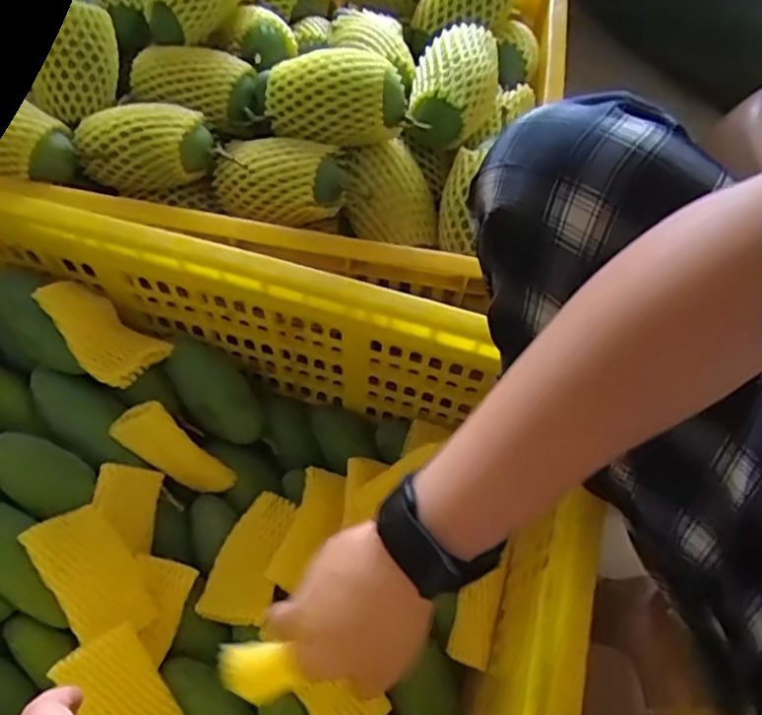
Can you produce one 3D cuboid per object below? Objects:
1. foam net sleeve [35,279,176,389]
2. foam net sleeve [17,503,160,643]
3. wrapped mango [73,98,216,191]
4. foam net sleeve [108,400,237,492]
[{"bbox_3d":[-0.232,-0.026,0.536,0.099,0.033,0.055,56,33,-15],"label":"foam net sleeve"},{"bbox_3d":[-0.227,0.172,0.506,0.063,0.011,0.105,-28,87,-44],"label":"foam net sleeve"},{"bbox_3d":[-0.192,-0.180,0.535,0.109,0.056,0.059,5,61,1],"label":"wrapped mango"},{"bbox_3d":[-0.177,0.085,0.564,0.035,0.114,0.036,-4,48,49],"label":"foam net sleeve"}]

